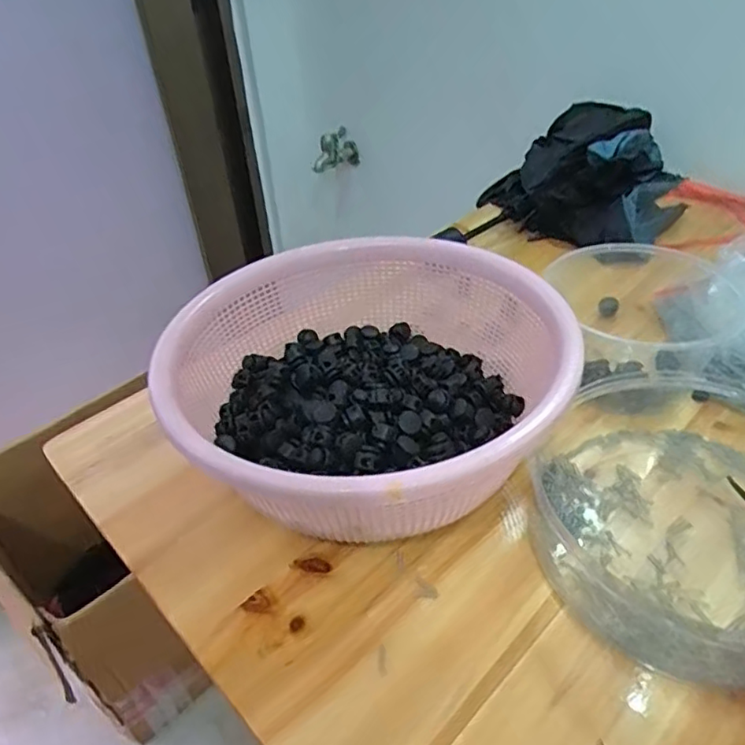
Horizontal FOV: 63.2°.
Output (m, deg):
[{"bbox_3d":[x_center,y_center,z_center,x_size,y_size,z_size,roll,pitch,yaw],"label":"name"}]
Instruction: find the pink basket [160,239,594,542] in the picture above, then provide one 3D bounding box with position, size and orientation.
[{"bbox_3d":[0.008,-0.002,0.460,0.306,0.115,0.311,-3,38,2],"label":"pink basket"}]

